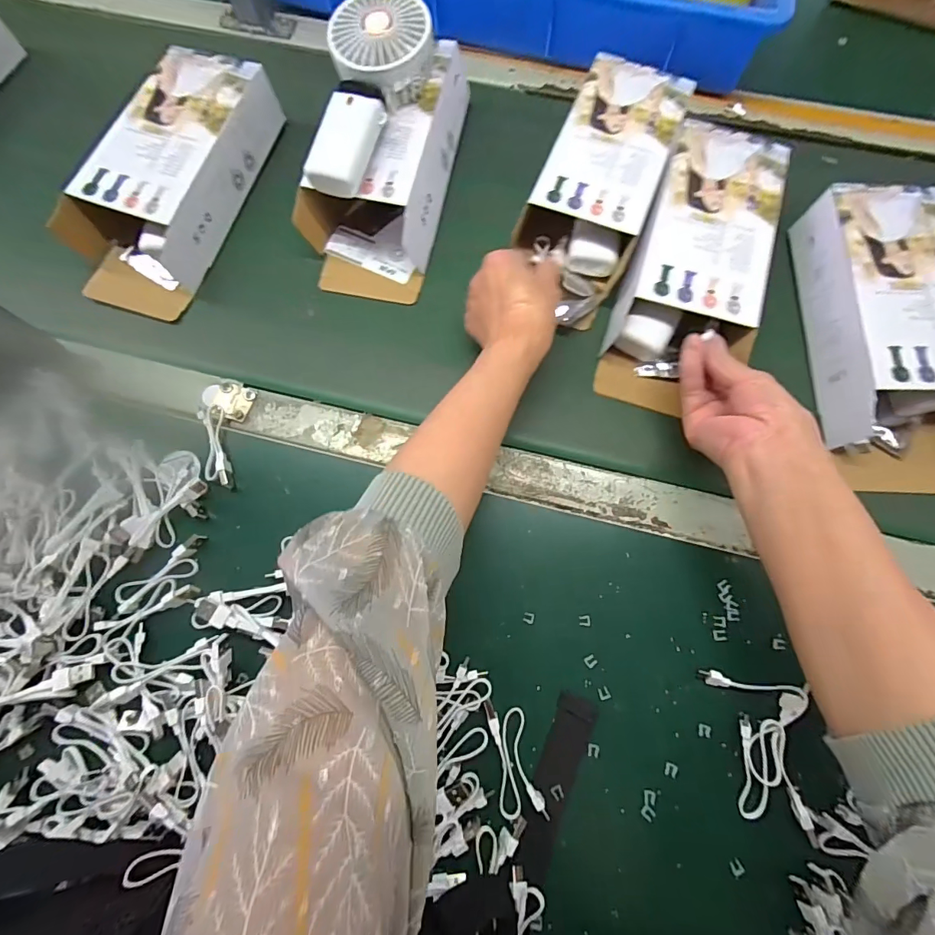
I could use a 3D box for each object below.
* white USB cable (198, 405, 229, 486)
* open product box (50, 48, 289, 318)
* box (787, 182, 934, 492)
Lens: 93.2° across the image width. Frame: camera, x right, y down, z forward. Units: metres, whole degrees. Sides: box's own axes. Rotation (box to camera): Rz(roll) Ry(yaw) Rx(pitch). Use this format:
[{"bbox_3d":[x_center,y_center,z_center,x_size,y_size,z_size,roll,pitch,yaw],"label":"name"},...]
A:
[{"bbox_3d":[-0.206,-0.018,0.360,0.017,0.011,0.073,-16,75,-4],"label":"white USB cable"},{"bbox_3d":[-0.277,-0.269,0.416,0.106,0.058,0.250,20,78,9],"label":"open product box"},{"bbox_3d":[0.355,-0.111,0.369,0.102,0.056,0.249,1,75,1],"label":"box"}]

